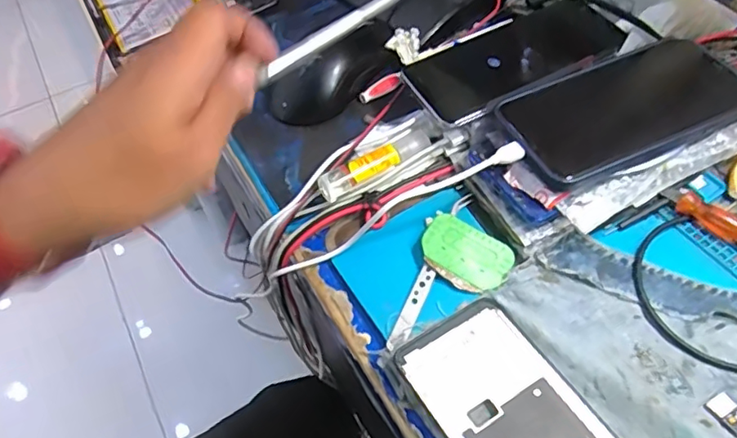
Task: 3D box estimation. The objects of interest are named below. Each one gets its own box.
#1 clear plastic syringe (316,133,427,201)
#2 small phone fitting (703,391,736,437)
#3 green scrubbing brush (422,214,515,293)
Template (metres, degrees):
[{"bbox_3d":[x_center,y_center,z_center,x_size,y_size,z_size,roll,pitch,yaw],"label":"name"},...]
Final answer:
[{"bbox_3d":[0.005,-0.038,0.400,0.087,0.021,0.017,-28,57,-15],"label":"clear plastic syringe"},{"bbox_3d":[0.194,0.108,0.290,0.016,0.004,0.037,-30,58,-16],"label":"small phone fitting"},{"bbox_3d":[0.062,0.021,0.358,0.057,0.009,0.041,28,62,22],"label":"green scrubbing brush"}]

